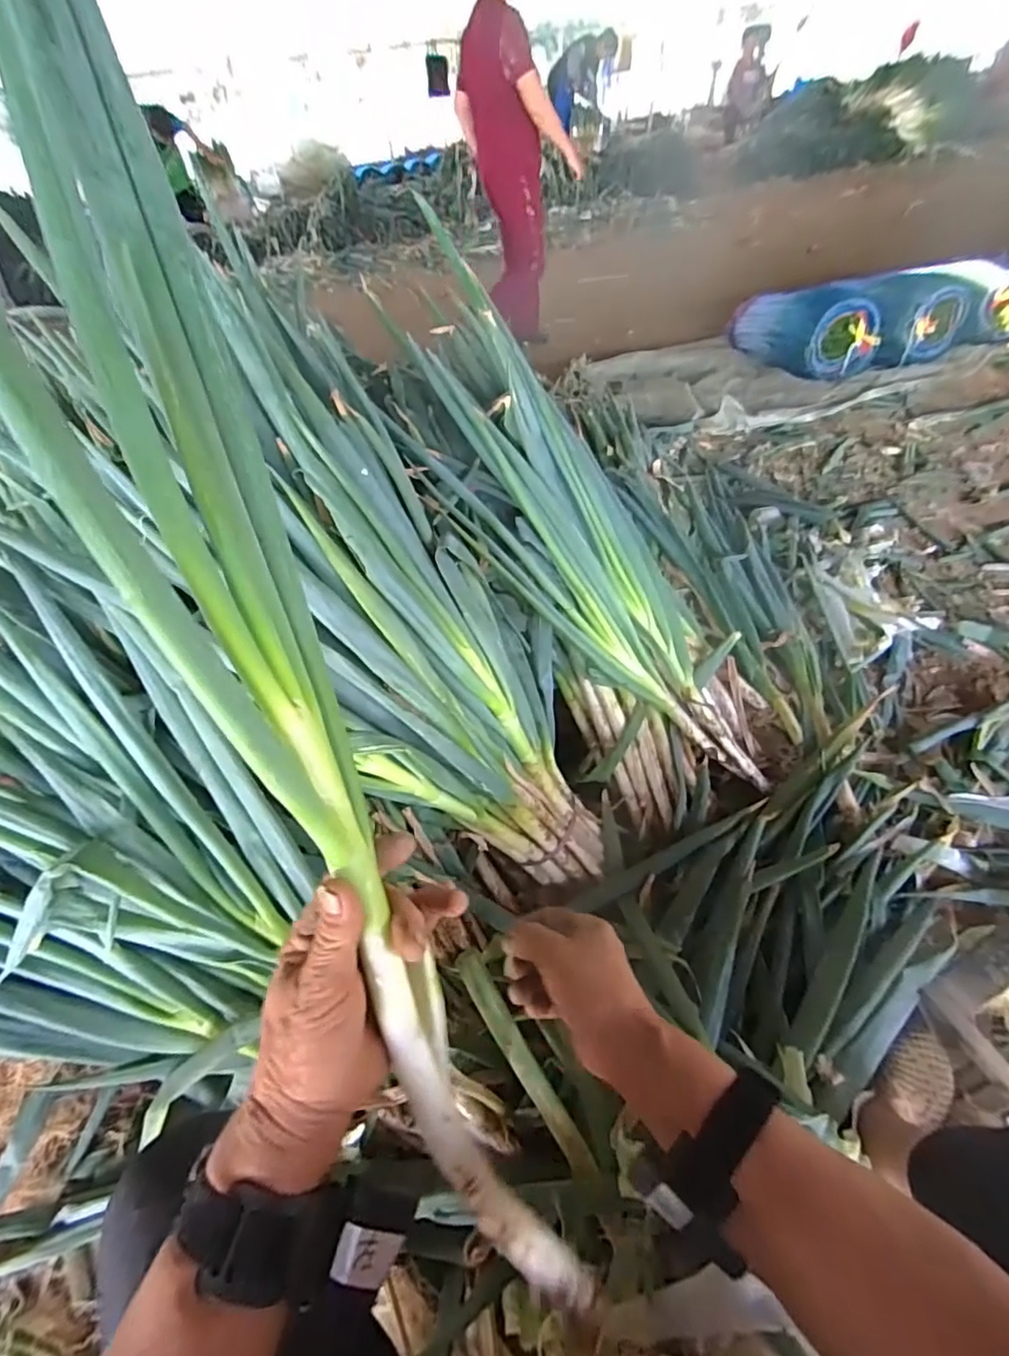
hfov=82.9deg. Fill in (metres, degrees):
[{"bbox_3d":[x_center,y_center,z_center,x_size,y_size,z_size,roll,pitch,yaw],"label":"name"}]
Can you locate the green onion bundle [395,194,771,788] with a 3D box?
[{"bbox_3d":[0.152,-0.159,0.937,0.159,0.910,0.264,-18,27,51],"label":"green onion bundle"}]

